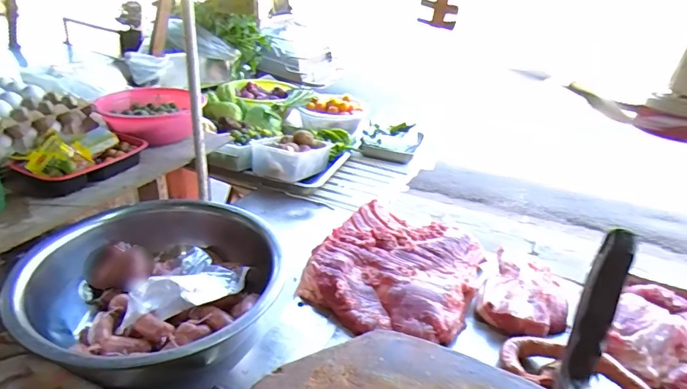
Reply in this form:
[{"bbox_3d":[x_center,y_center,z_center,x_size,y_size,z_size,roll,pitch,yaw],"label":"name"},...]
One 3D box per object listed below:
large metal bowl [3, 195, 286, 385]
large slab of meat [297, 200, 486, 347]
[{"bbox_3d":[-0.302,0.127,0.696,0.368,0.124,0.366,3,29,-2],"label":"large metal bowl"},{"bbox_3d":[0.099,0.143,0.843,0.290,0.060,0.306,17,32,22],"label":"large slab of meat"}]

